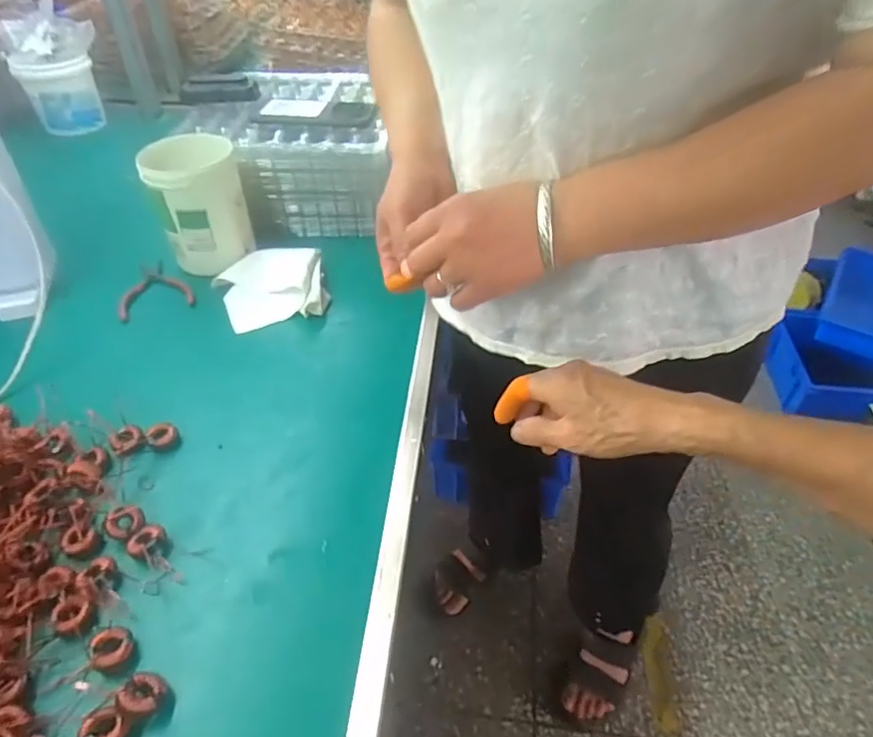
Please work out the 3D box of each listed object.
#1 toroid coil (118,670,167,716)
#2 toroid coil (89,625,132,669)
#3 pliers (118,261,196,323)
[{"bbox_3d":[-0.184,0.206,0.354,0.022,0.017,0.025,20,47,19],"label":"toroid coil"},{"bbox_3d":[-0.218,0.189,0.377,0.023,0.016,0.026,-32,53,-29],"label":"toroid coil"},{"bbox_3d":[-0.348,-0.102,0.688,0.082,0.006,0.115,-19,47,-19],"label":"pliers"}]

